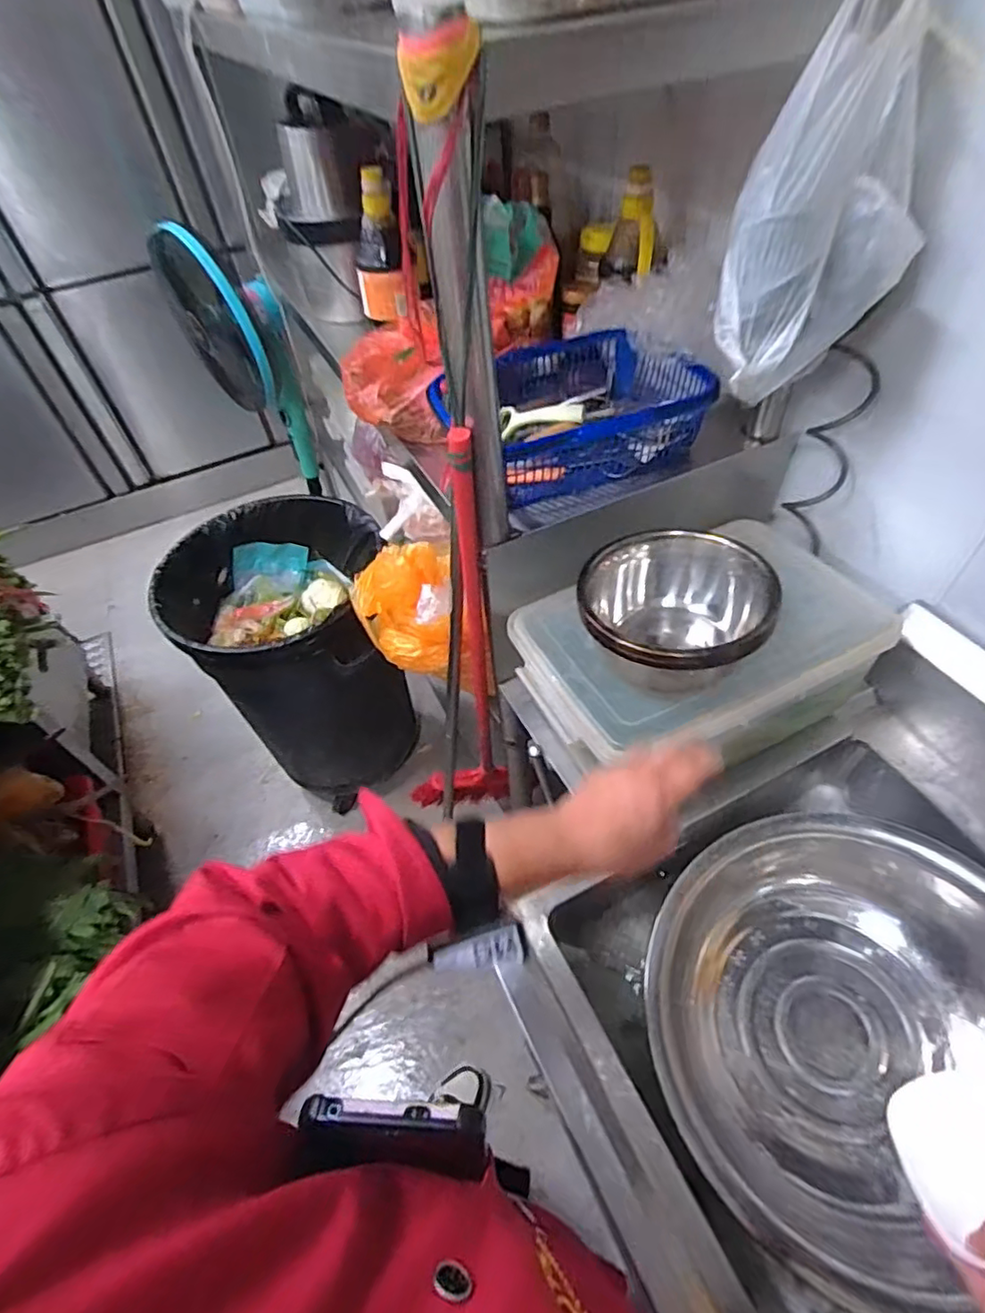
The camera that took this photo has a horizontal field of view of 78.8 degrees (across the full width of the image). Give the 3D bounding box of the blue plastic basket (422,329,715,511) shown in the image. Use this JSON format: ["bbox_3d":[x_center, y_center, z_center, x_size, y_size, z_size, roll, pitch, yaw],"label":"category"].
[{"bbox_3d":[0.107,-0.353,0.852,0.304,0.092,0.289,-21,52,-12],"label":"blue plastic basket"}]

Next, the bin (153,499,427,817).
[{"bbox_3d":[-0.434,0.015,1.487,0.466,0.627,0.475,-31,54,-19],"label":"bin"}]

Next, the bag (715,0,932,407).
[{"bbox_3d":[0.322,-0.419,0.568,0.148,0.269,0.202,26,57,24],"label":"bag"}]

